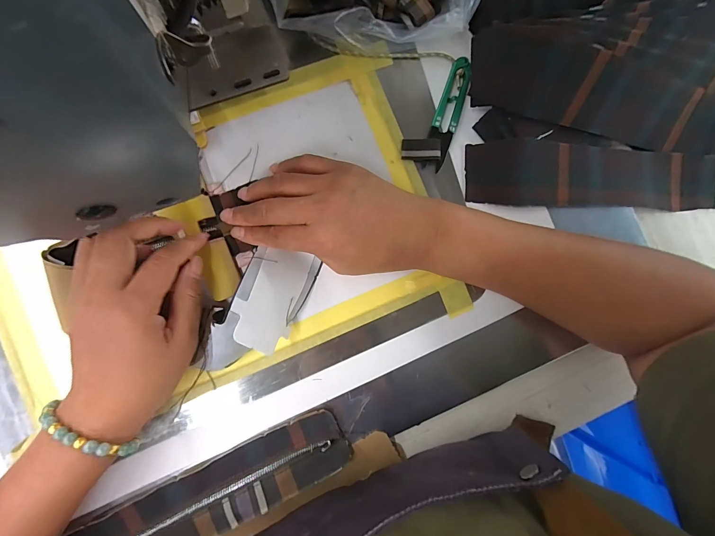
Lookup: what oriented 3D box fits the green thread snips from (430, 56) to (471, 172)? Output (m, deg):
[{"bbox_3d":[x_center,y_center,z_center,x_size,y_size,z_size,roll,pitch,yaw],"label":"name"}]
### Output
[{"bbox_3d":[0.083,-0.140,0.291,0.022,0.009,0.100,18,84,-4],"label":"green thread snips"}]

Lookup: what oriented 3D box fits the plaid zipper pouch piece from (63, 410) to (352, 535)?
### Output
[{"bbox_3d":[-0.124,0.185,0.250,0.242,0.011,0.054,-25,88,-7],"label":"plaid zipper pouch piece"}]

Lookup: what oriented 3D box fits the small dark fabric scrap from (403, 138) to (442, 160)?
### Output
[{"bbox_3d":[0.057,-0.107,0.289,0.034,0.006,0.019,1,86,-6],"label":"small dark fabric scrap"}]

